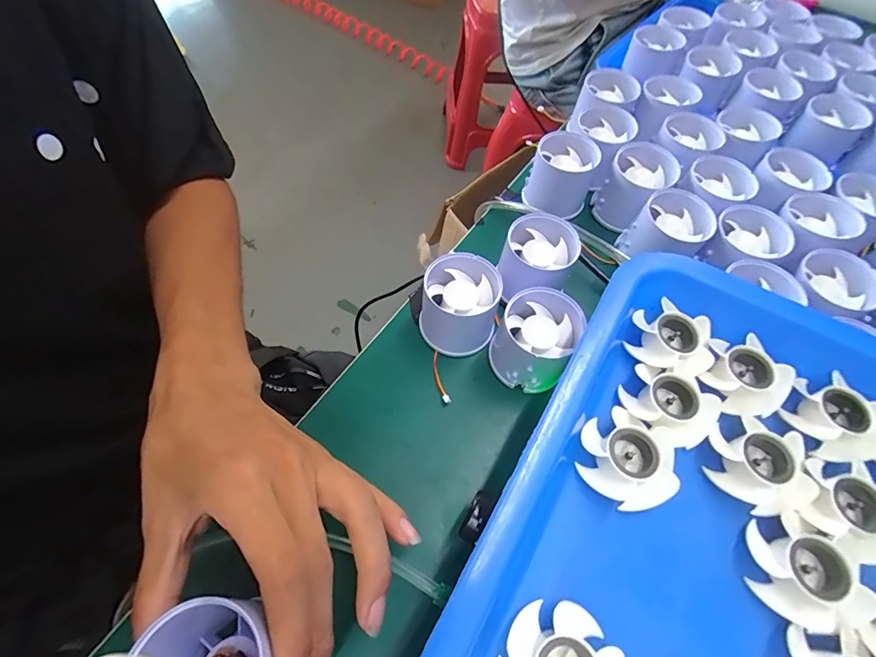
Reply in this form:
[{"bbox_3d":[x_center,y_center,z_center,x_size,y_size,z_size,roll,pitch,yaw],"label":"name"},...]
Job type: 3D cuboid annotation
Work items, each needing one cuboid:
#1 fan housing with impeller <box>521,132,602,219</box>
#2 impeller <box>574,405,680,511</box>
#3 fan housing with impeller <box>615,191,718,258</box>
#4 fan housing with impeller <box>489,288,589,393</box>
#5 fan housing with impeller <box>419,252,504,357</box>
[{"bbox_3d":[0.106,-0.133,0.376,0.054,0.053,0.050,17,61,7],"label":"fan housing with impeller"},{"bbox_3d":[0.088,0.063,0.204,0.036,0.020,0.043,-32,67,-19],"label":"impeller"},{"bbox_3d":[0.178,-0.074,0.335,0.052,0.041,0.053,1,60,-2],"label":"fan housing with impeller"},{"bbox_3d":[0.064,0.009,0.292,0.052,0.055,0.050,1,60,-2],"label":"fan housing with impeller"},{"bbox_3d":[0.015,-0.016,0.305,0.053,0.052,0.051,0,60,-3],"label":"fan housing with impeller"}]

